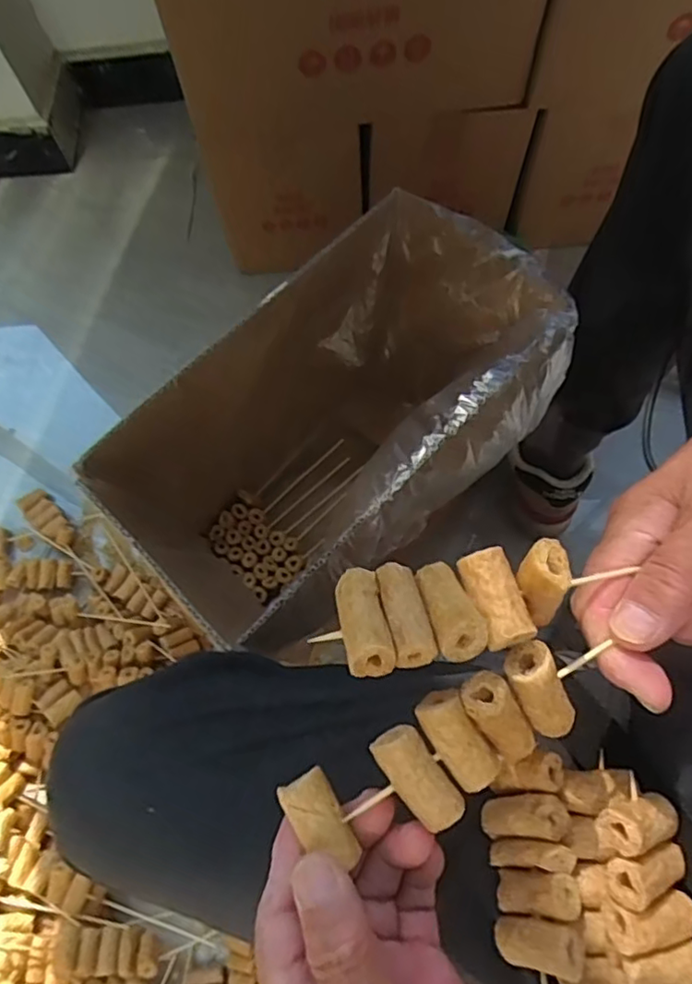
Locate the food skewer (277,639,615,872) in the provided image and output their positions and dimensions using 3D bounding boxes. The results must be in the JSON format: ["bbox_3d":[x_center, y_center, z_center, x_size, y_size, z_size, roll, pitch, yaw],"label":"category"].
[{"bbox_3d":[0.039,0.100,0.238,0.126,0.022,0.038,-30,72,-2],"label":"food skewer"}]

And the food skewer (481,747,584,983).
[{"bbox_3d":[0.086,0.177,0.283,0.035,0.031,0.105,2,71,3],"label":"food skewer"}]

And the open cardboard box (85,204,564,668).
[{"bbox_3d":[0.001,-0.028,0.620,0.376,0.297,0.223,-44,74,-12],"label":"open cardboard box"}]

